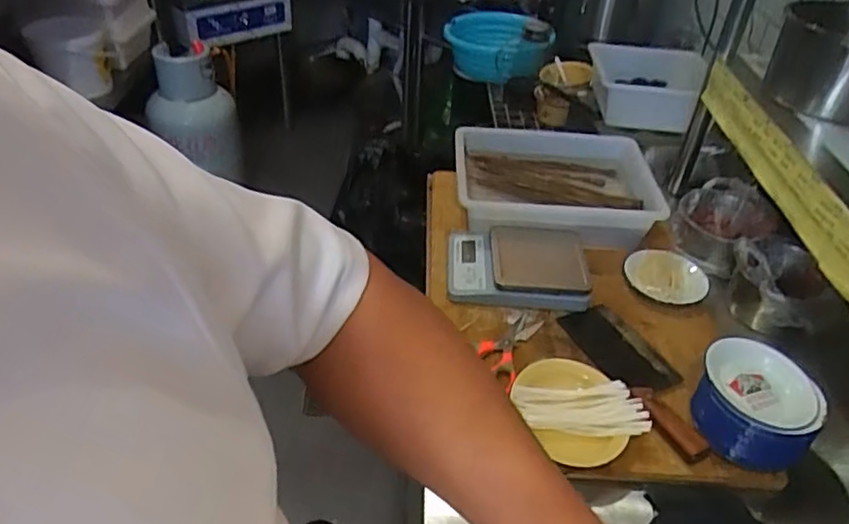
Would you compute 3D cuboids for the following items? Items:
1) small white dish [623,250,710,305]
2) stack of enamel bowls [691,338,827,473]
[{"bbox_3d":[0.414,0.023,1.066,0.135,0.022,0.135,2,39,-2],"label":"small white dish"},{"bbox_3d":[0.415,0.179,0.790,0.140,0.089,0.133,23,43,21],"label":"stack of enamel bowls"}]

